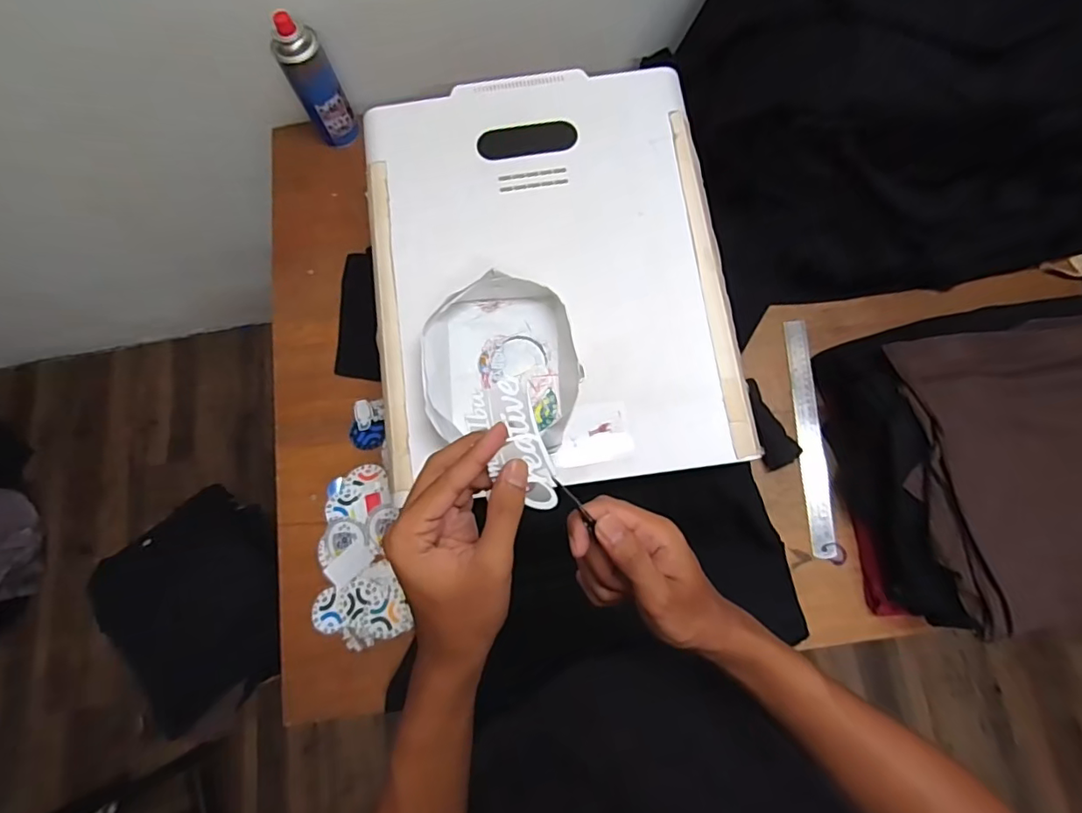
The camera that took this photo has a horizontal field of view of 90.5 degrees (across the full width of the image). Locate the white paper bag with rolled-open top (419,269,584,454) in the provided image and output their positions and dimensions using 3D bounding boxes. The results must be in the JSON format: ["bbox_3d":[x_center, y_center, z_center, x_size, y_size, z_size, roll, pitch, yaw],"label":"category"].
[{"bbox_3d":[-0.041,-0.049,0.576,0.165,0.044,0.175,3,76,1],"label":"white paper bag with rolled-open top"}]

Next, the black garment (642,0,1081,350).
[{"bbox_3d":[0.537,-0.403,0.607,0.627,0.406,0.390,-13,77,-3],"label":"black garment"}]

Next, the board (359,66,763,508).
[{"bbox_3d":[0.006,-0.164,0.622,0.395,0.028,0.493,-7,76,-1],"label":"board"}]

